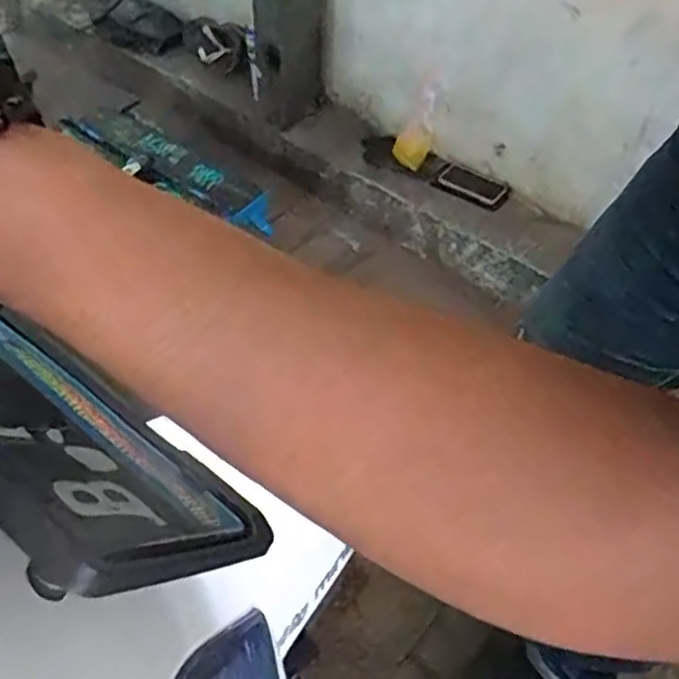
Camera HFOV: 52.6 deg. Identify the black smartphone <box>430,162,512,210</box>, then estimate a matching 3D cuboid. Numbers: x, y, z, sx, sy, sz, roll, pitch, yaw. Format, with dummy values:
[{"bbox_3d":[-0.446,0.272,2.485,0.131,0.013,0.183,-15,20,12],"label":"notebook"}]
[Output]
[{"bbox_3d":[0.313,-0.367,1.641,0.194,0.016,0.077,33,85,31],"label":"black smartphone"}]

